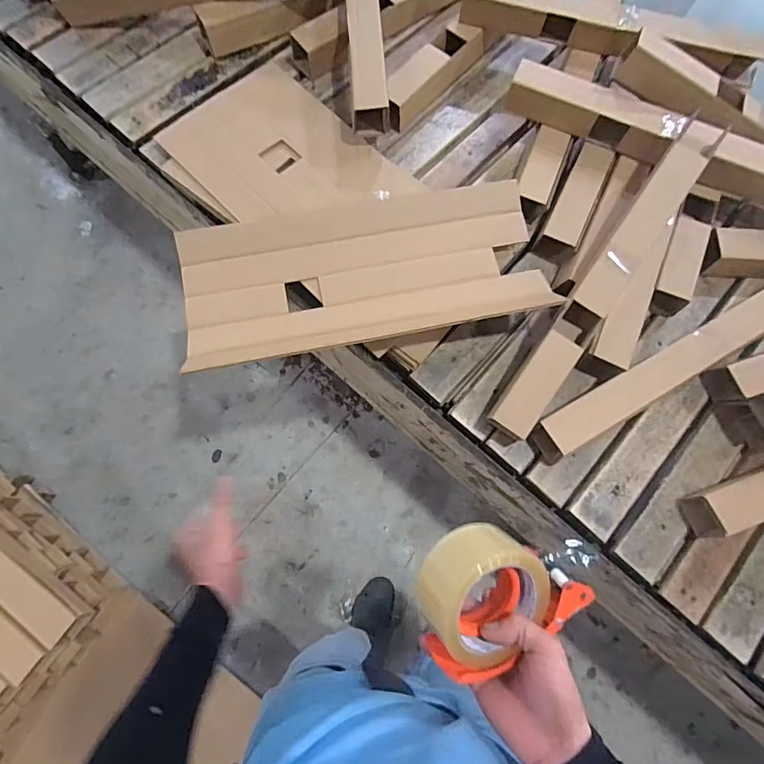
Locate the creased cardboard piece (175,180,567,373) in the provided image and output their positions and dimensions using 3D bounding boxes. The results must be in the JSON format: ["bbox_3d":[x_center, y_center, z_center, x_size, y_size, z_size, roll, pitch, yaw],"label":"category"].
[{"bbox_3d":[-0.037,-0.212,0.918,0.681,0.088,0.295,-11,73,-6],"label":"creased cardboard piece"}]

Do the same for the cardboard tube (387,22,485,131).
[{"bbox_3d":[0.110,-0.703,1.041,0.077,0.077,0.323,41,75,10],"label":"cardboard tube"}]

